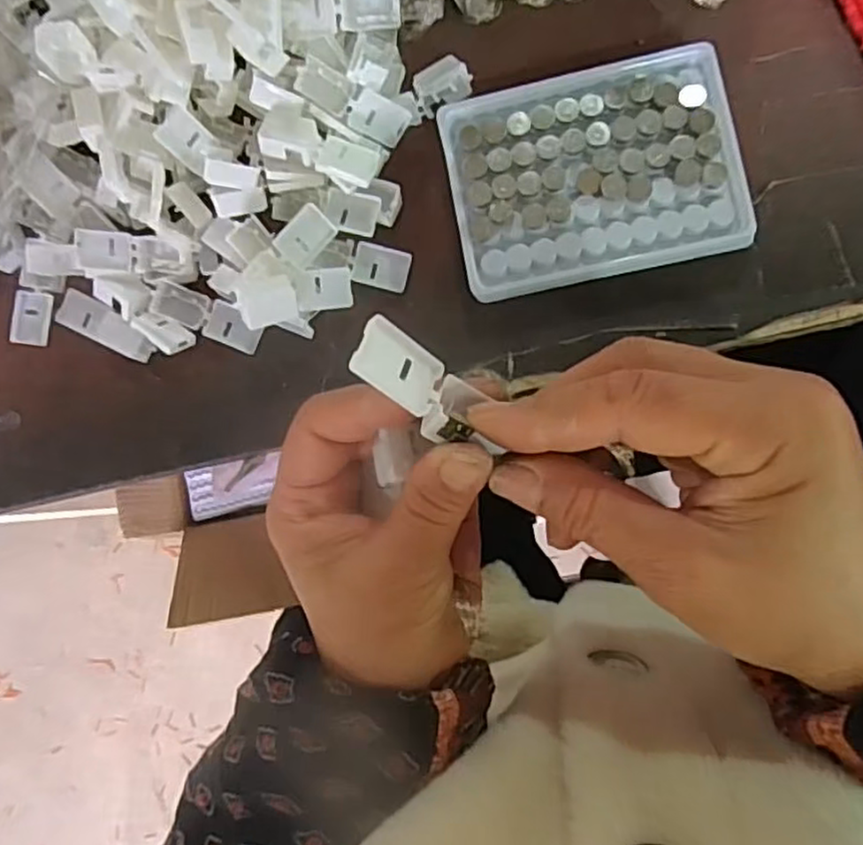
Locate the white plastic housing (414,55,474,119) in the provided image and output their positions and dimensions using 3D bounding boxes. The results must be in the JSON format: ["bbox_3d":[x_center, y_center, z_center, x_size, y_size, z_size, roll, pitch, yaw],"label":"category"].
[{"bbox_3d":[0.005,-0.168,0.350,0.028,0.009,0.019,-29,84,5],"label":"white plastic housing"}]

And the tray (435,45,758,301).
[{"bbox_3d":[0.075,-0.118,0.332,0.128,0.018,0.099,-11,86,7],"label":"tray"}]

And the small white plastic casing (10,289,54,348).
[{"bbox_3d":[-0.207,-0.054,0.366,0.021,0.006,0.028,9,88,8],"label":"small white plastic casing"}]

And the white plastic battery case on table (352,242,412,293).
[{"bbox_3d":[-0.025,-0.076,0.348,0.027,0.007,0.020,15,89,8],"label":"white plastic battery case on table"}]

